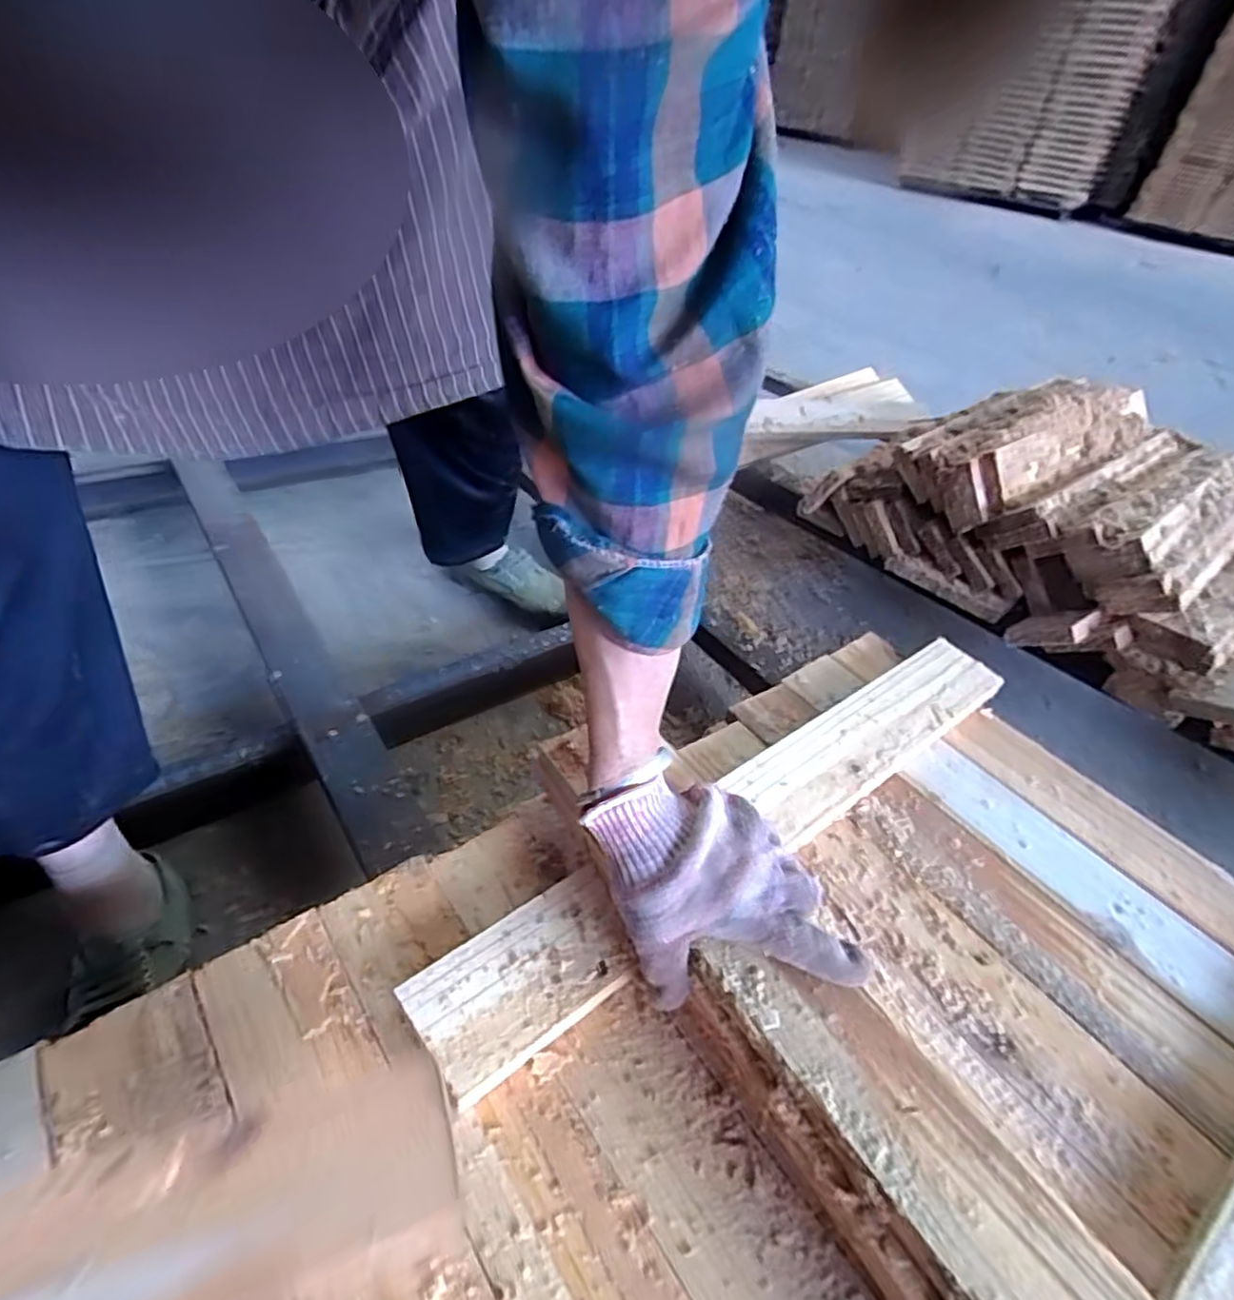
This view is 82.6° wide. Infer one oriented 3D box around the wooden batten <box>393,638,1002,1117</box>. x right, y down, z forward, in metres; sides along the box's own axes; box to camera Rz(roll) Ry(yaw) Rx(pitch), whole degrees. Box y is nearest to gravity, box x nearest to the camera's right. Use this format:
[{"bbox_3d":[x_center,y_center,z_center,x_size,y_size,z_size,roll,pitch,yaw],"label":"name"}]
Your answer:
[{"bbox_3d":[0.113,0.115,0.528,0.569,0.017,0.088,-23,49,-30],"label":"wooden batten"}]

